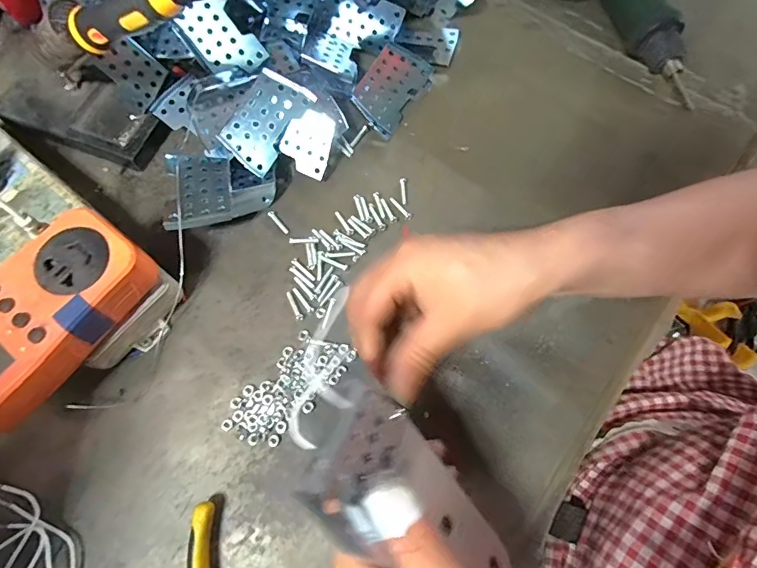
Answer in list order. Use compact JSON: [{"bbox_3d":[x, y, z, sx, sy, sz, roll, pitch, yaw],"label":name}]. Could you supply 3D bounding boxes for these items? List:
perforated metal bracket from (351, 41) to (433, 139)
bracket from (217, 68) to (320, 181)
[{"bbox_3d":[0.012,-0.167,0.365,0.047,0.007,0.078,39,77,-11],"label":"perforated metal bracket"},{"bbox_3d":[-0.086,-0.123,0.325,0.044,0.008,0.070,35,92,-7],"label":"bracket"}]

